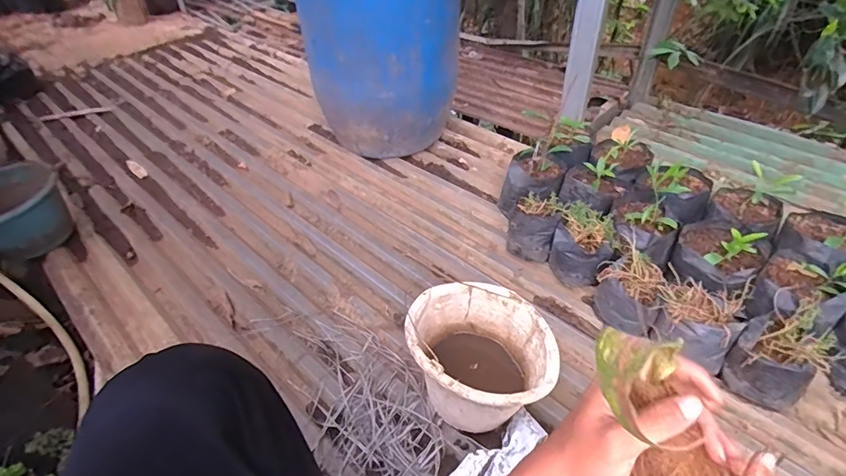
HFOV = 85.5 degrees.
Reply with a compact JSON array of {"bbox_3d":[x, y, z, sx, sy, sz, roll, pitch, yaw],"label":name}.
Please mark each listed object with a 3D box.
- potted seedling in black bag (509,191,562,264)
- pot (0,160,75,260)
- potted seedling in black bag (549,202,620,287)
[{"bbox_3d":[0.263,-0.018,1.090,0.113,0.143,0.090,12,47,14],"label":"potted seedling in black bag"},{"bbox_3d":[-0.990,-0.056,1.103,0.238,0.151,0.199,-34,52,-27],"label":"pot"},{"bbox_3d":[0.359,0.028,1.028,0.132,0.135,0.139,-1,45,1],"label":"potted seedling in black bag"}]

